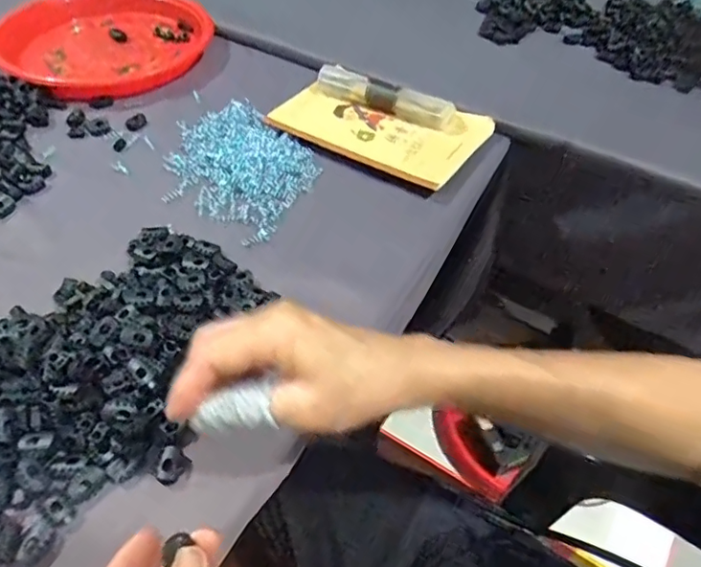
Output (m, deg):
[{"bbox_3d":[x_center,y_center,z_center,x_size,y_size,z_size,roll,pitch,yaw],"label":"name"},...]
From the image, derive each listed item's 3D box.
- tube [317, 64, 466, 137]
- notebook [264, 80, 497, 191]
[{"bbox_3d":[0.044,-0.203,0.602,0.171,0.027,0.027,25,52,18],"label":"tube"},{"bbox_3d":[0.033,-0.172,0.594,0.204,0.015,0.136,28,53,20],"label":"notebook"}]

